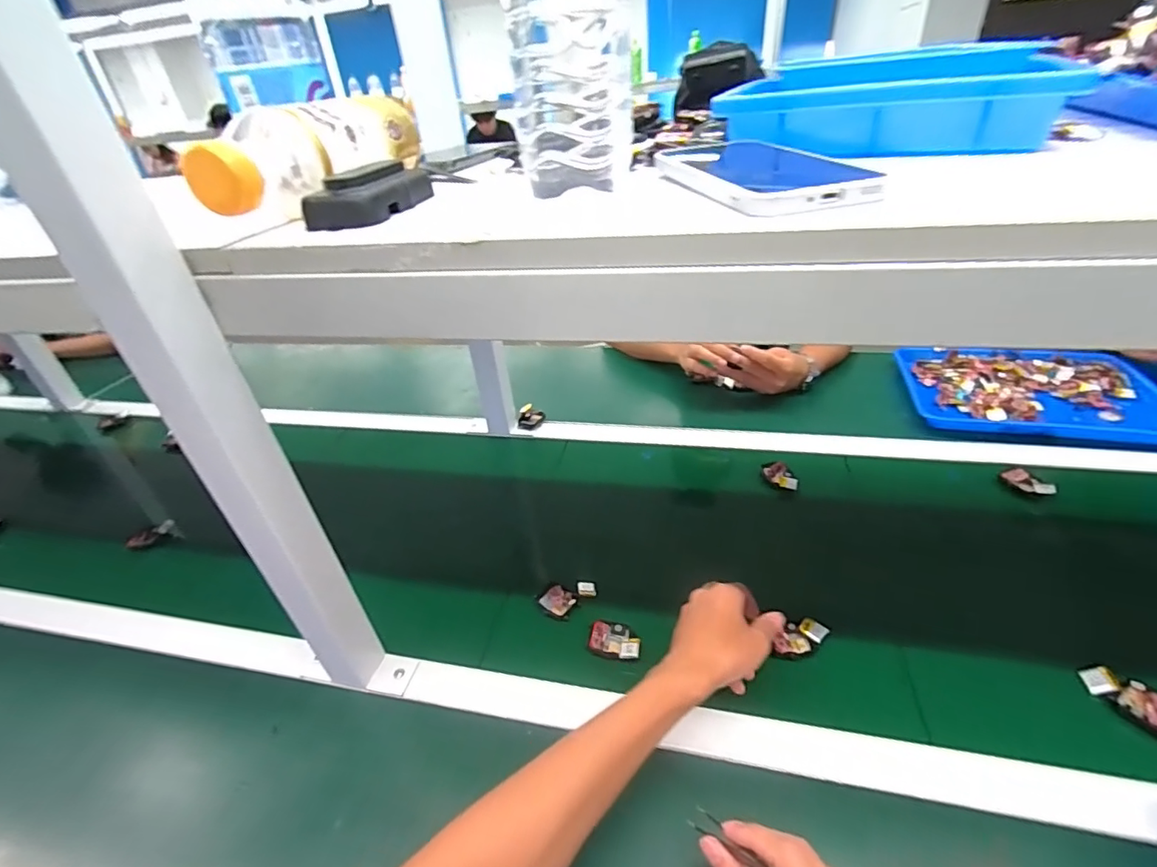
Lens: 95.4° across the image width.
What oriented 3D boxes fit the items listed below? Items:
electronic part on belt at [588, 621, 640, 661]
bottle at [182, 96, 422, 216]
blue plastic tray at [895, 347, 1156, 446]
[{"bbox_3d":[0.039,0.212,0.540,0.053,0.013,0.039,8,37,20],"label":"electronic part on belt"},{"bbox_3d":[-0.189,-0.197,0.380,0.071,0.067,0.183,2,36,12],"label":"bottle"},{"bbox_3d":[0.698,-0.067,0.801,0.347,0.027,0.236,7,37,19],"label":"blue plastic tray"}]

